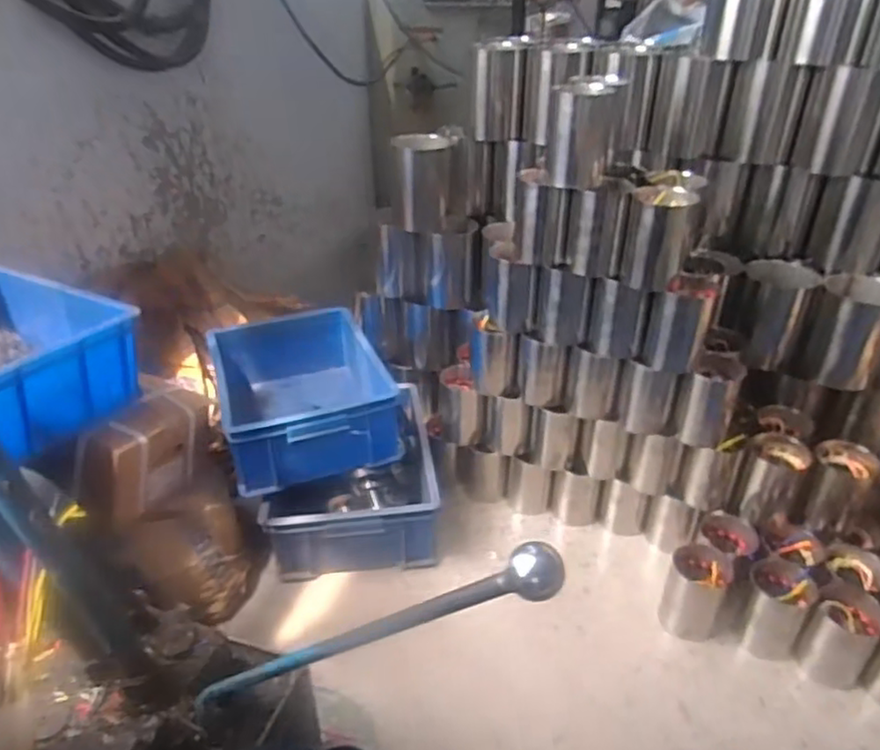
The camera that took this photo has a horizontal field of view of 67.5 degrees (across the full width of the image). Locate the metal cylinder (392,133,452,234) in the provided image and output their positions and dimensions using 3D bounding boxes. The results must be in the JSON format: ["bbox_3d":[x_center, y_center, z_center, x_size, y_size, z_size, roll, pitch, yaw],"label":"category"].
[{"bbox_3d":[-0.027,-0.368,1.264,0.097,0.179,0.101,3,32,6],"label":"metal cylinder"}]

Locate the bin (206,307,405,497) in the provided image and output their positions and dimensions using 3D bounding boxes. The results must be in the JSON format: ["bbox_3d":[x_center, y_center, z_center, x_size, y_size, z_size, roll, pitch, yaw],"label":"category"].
[{"bbox_3d":[-0.261,0.037,1.230,0.281,0.152,0.364,-12,34,-17],"label":"bin"}]

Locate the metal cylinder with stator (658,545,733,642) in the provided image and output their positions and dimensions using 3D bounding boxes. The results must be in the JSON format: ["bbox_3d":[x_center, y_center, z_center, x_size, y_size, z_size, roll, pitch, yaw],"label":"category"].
[{"bbox_3d":[0.400,0.340,1.034,0.086,0.135,0.085,15,35,23],"label":"metal cylinder with stator"}]

